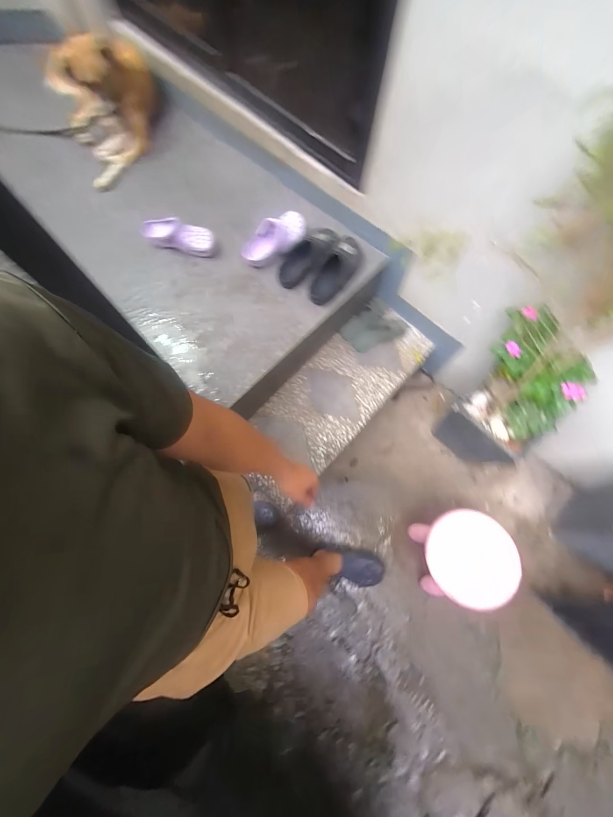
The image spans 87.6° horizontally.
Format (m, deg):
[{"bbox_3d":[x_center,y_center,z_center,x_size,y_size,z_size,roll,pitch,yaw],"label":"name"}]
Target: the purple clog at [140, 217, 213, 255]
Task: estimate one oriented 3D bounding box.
[{"bbox_3d":[-0.471,-0.625,1.142,0.274,0.081,0.102,8,73,1],"label":"purple clog"}]

